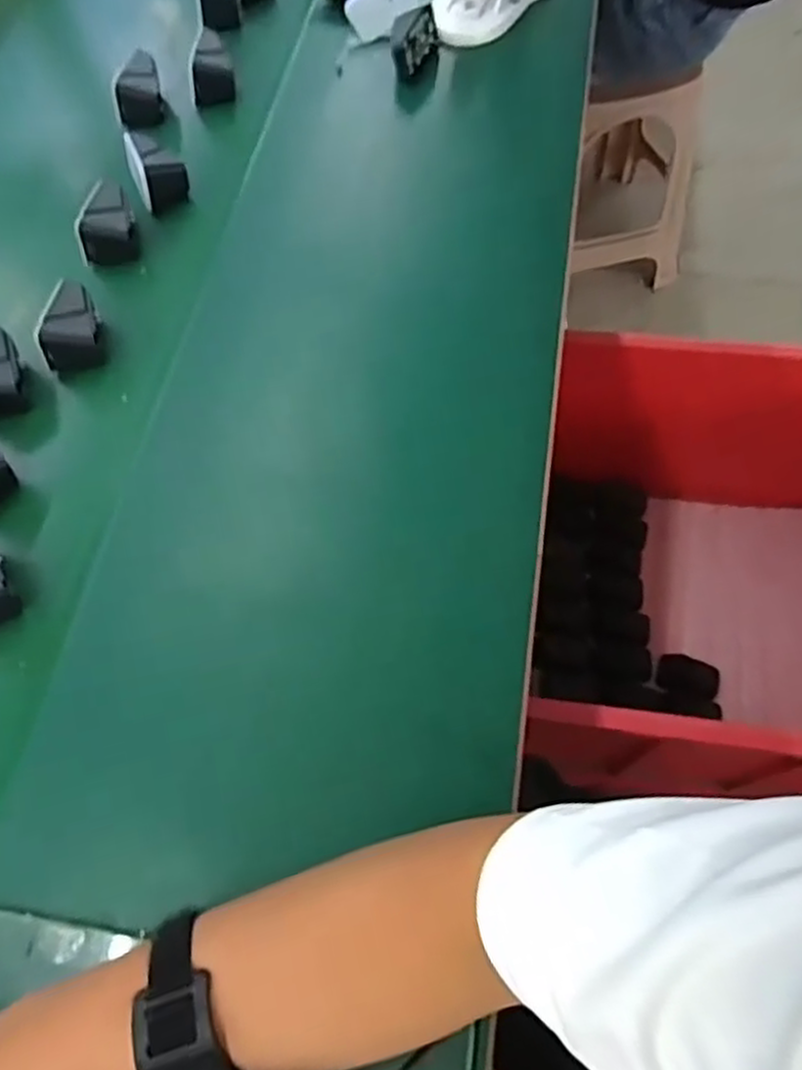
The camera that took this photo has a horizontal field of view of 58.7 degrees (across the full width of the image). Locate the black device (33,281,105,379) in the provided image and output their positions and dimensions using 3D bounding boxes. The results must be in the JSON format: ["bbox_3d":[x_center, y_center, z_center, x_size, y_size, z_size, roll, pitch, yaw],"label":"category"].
[{"bbox_3d":[-0.263,-0.165,0.564,0.049,0.045,0.055,-19,65,-7],"label":"black device"}]

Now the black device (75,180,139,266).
[{"bbox_3d":[-0.253,-0.264,0.616,0.042,0.043,0.060,-8,64,-2],"label":"black device"}]

